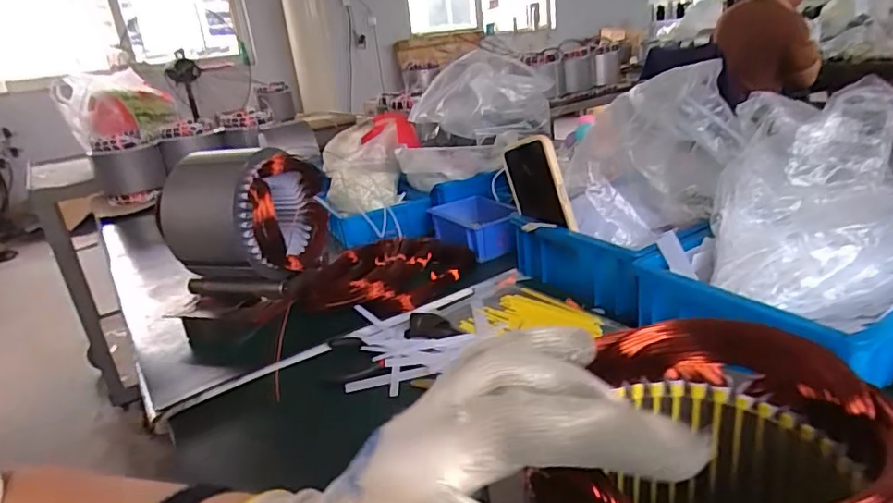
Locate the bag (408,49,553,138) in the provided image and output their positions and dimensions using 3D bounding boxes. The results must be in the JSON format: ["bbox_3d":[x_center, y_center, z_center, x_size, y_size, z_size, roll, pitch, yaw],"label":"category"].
[{"bbox_3d":[0.060,-0.261,0.915,0.237,0.129,0.117,-7,21,-2],"label":"bag"}]

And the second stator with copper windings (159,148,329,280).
[{"bbox_3d":[-0.242,-0.049,0.661,0.145,0.138,0.131,0,22,16],"label":"second stator with copper windings"}]

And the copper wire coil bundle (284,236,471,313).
[{"bbox_3d":[-0.082,0.026,0.699,0.181,0.040,0.216,9,26,35],"label":"copper wire coil bundle"}]

